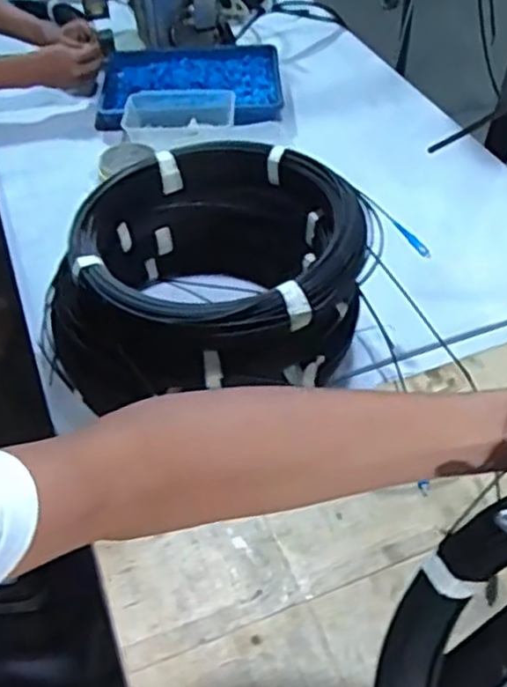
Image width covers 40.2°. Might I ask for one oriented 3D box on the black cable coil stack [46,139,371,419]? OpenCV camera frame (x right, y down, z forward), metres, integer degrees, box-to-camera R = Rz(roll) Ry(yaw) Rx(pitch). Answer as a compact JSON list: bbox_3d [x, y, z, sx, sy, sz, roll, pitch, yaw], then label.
[{"bbox_3d":[-0.038,-0.059,0.767,0.300,0.209,0.292,2,47,4],"label":"black cable coil stack"}]

